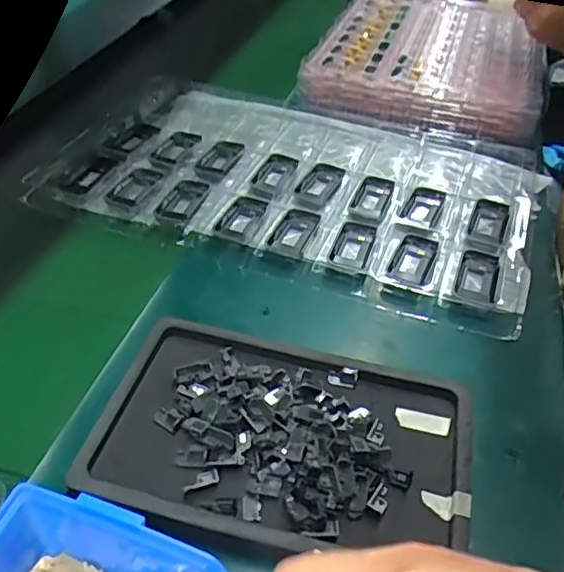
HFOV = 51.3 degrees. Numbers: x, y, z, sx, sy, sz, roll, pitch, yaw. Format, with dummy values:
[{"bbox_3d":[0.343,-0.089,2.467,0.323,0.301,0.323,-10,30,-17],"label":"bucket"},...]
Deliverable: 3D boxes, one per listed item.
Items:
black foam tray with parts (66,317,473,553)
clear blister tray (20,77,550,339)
[{"bbox_3d":[0.001,0.100,0.399,0.242,0.023,0.153,11,43,11],"label":"black foam tray with parts"},{"bbox_3d":[0.018,-0.122,0.646,0.509,0.041,0.319,18,44,18],"label":"clear blister tray"}]

